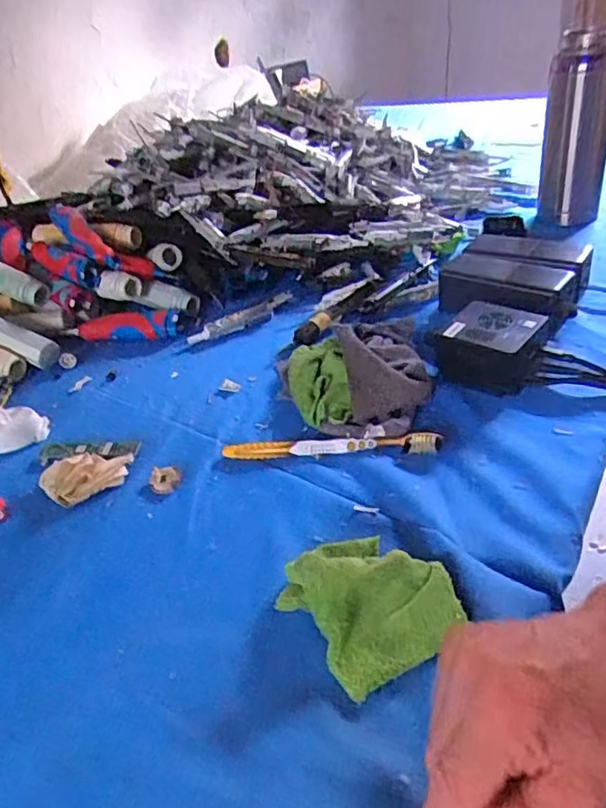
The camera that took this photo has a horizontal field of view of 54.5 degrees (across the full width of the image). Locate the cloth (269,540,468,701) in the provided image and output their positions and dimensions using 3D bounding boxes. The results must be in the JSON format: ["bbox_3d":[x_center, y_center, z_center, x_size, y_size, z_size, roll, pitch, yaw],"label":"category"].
[{"bbox_3d":[0.036,0.114,0.365,0.087,0.044,0.103,-33,42,-26],"label":"cloth"}]

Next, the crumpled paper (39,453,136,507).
[{"bbox_3d":[-0.184,0.059,0.503,0.075,0.026,0.037,-23,41,-18],"label":"crumpled paper"}]

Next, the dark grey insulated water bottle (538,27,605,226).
[{"bbox_3d":[0.344,-0.344,0.739,0.078,0.210,0.063,10,41,23],"label":"dark grey insulated water bottle"}]

